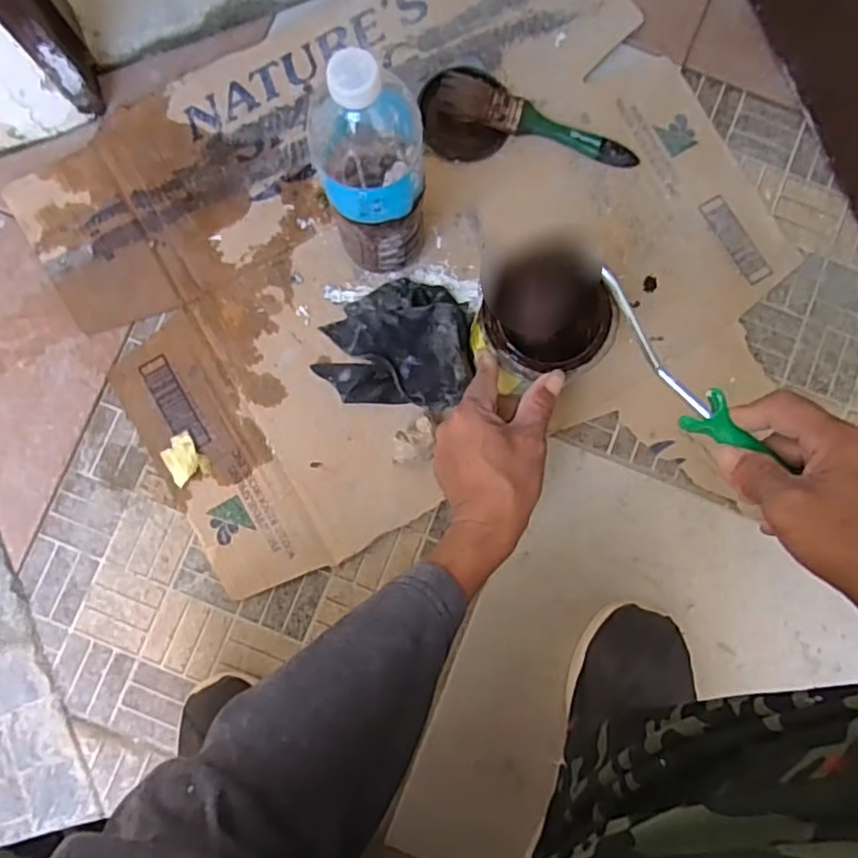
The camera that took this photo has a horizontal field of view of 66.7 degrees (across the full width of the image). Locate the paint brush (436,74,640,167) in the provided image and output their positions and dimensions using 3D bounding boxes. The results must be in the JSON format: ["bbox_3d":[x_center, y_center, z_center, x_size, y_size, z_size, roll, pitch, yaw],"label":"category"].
[{"bbox_3d":[0.104,-0.291,0.621,0.197,0.032,0.040,19,85,2],"label":"paint brush"}]

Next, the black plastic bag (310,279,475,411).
[{"bbox_3d":[-0.030,-0.081,0.596,0.136,0.042,0.117,7,85,1],"label":"black plastic bag"}]

